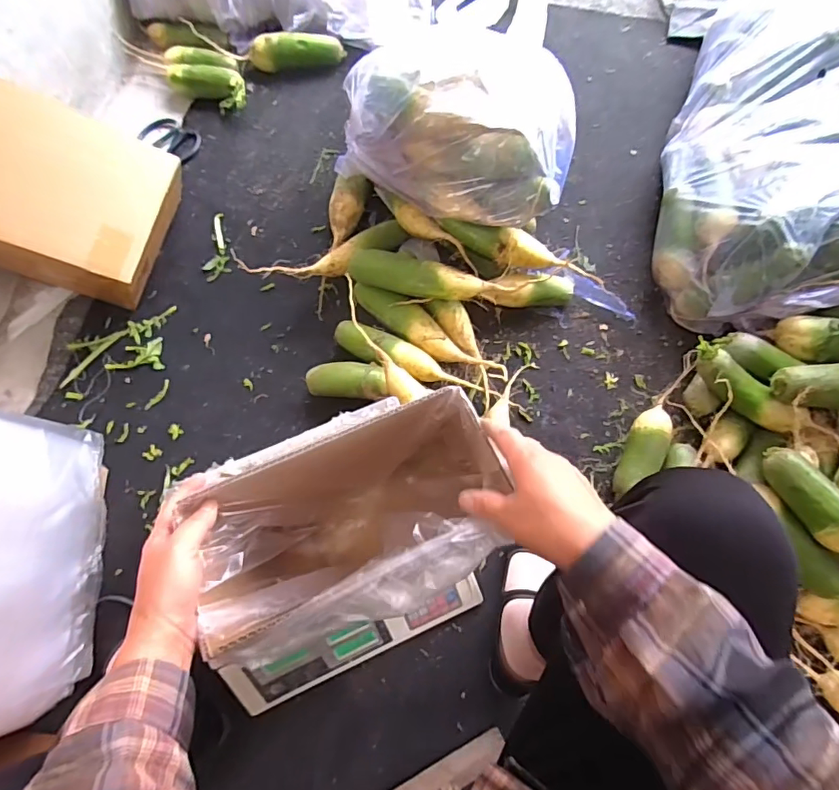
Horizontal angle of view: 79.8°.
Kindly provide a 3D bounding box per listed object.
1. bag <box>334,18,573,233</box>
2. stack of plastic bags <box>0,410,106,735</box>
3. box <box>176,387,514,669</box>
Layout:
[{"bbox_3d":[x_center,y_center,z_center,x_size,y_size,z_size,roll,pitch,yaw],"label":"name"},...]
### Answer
[{"bbox_3d":[0.053,-0.365,0.726,0.319,0.164,0.209,10,72,4],"label":"bag"},{"bbox_3d":[-0.440,0.193,0.544,0.065,0.209,0.340,3,71,1],"label":"stack of plastic bags"},{"bbox_3d":[-0.060,0.125,0.488,0.267,0.208,0.152,-20,73,-6],"label":"box"}]

